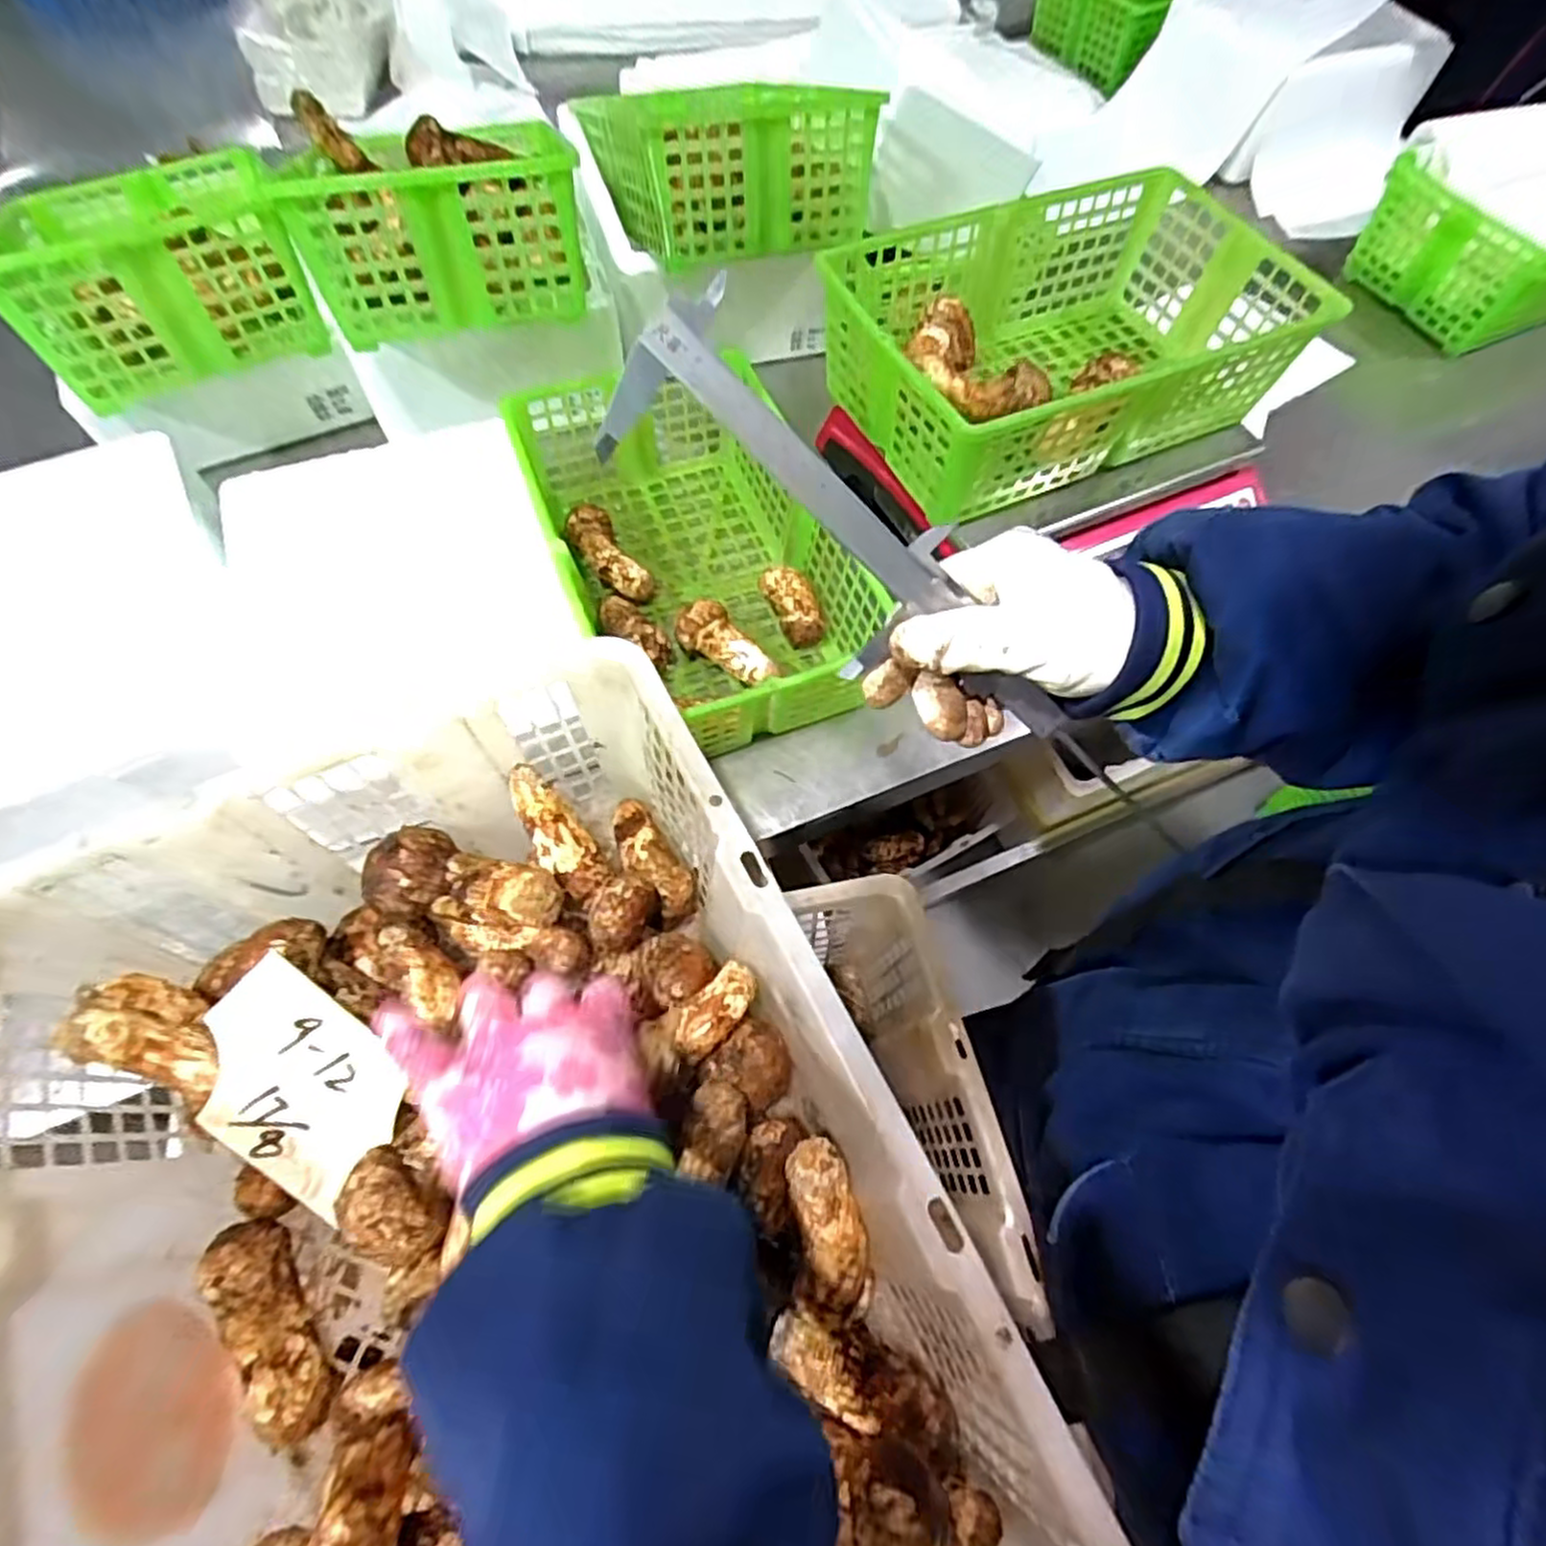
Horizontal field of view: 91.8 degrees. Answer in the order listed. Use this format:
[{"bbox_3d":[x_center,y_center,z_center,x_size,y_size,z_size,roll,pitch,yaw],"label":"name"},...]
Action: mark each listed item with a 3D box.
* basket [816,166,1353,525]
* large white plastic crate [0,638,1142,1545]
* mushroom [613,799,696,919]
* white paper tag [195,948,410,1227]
[{"bbox_3d":[0.223,-0.339,0.596,0.343,0.108,0.215,-21,68,-13],"label":"basket"},{"bbox_3d":[-0.126,0.212,0.355,0.363,0.154,0.470,-25,69,-14],"label":"large white plastic crate"},{"bbox_3d":[-0.082,0.055,0.493,0.032,0.029,0.093,-29,56,-16],"label":"mushroom"},{"bbox_3d":[-0.243,0.158,0.384,0.108,0.006,0.085,44,83,-10],"label":"white paper tag"}]

